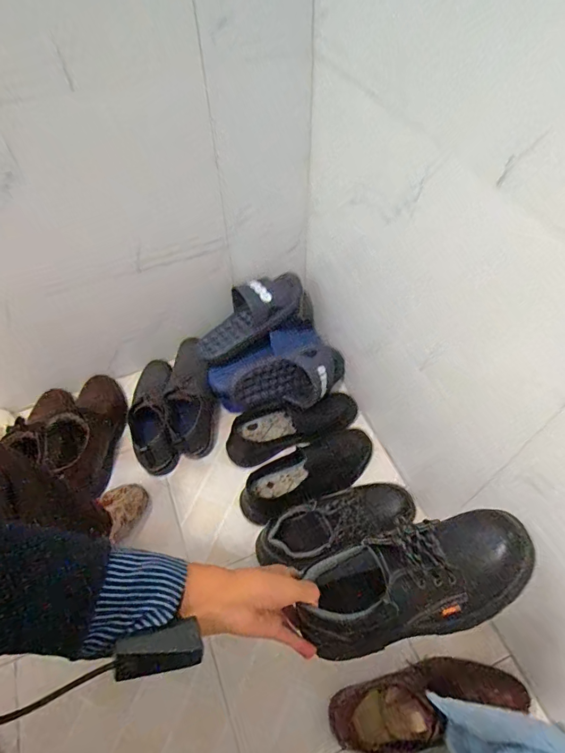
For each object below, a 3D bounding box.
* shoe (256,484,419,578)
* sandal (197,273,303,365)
[{"bbox_3d":[0.096,0.251,0.721,0.285,0.088,0.095,-20,56,-13],"label":"shoe"},{"bbox_3d":[-0.071,-0.132,0.882,0.263,0.078,0.121,-41,61,-5],"label":"sandal"}]

